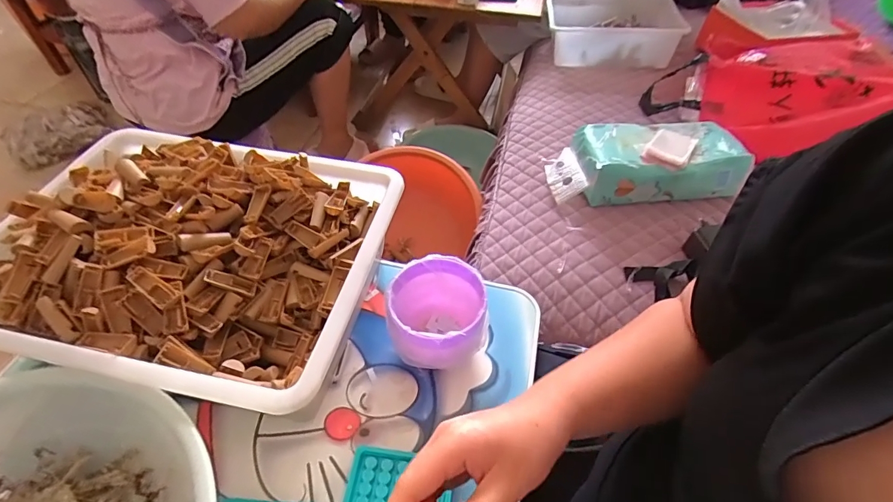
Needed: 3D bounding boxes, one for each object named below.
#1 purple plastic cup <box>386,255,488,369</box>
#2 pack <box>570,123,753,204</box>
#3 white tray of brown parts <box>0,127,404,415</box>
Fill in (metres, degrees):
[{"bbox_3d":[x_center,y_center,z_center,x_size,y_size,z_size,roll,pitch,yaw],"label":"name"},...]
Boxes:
[{"bbox_3d":[-0.010,0.080,0.515,0.103,0.089,0.116,-5,49,-6],"label":"purple plastic cup"},{"bbox_3d":[0.381,-0.161,0.816,0.288,0.094,0.152,-4,49,-5],"label":"pack"},{"bbox_3d":[-0.278,-0.005,0.493,0.396,0.099,0.311,10,49,7],"label":"white tray of brown parts"}]

